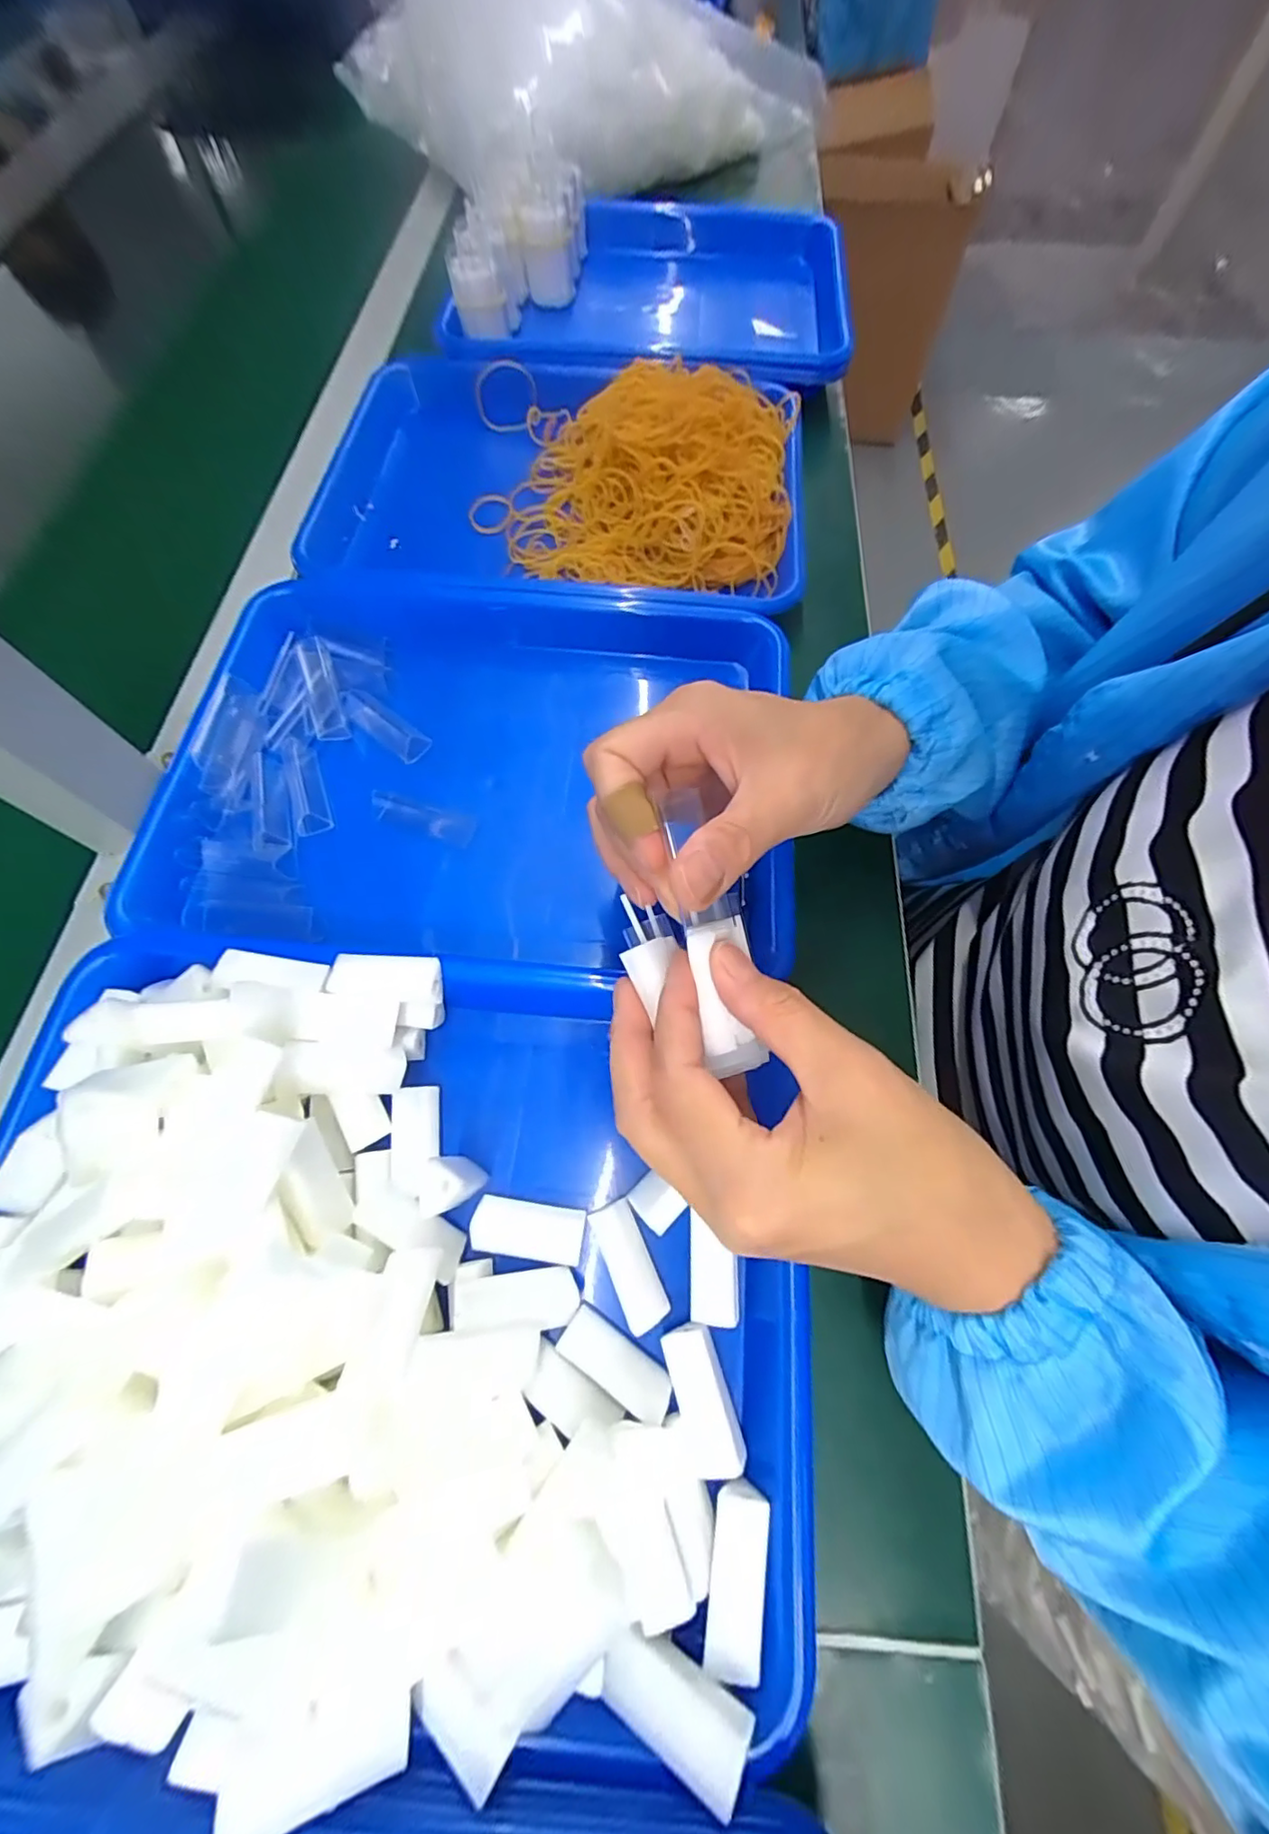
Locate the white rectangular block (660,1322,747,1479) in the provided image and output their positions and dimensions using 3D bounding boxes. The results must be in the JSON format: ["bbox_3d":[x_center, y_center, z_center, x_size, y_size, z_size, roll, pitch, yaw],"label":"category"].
[{"bbox_3d":[0.026,0.181,0.219,0.020,0.008,0.046,-16,68,-7],"label":"white rectangular block"}]

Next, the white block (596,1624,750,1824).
[{"bbox_3d":[0.012,0.242,0.177,0.044,0.015,0.016,17,69,20],"label":"white block"}]

